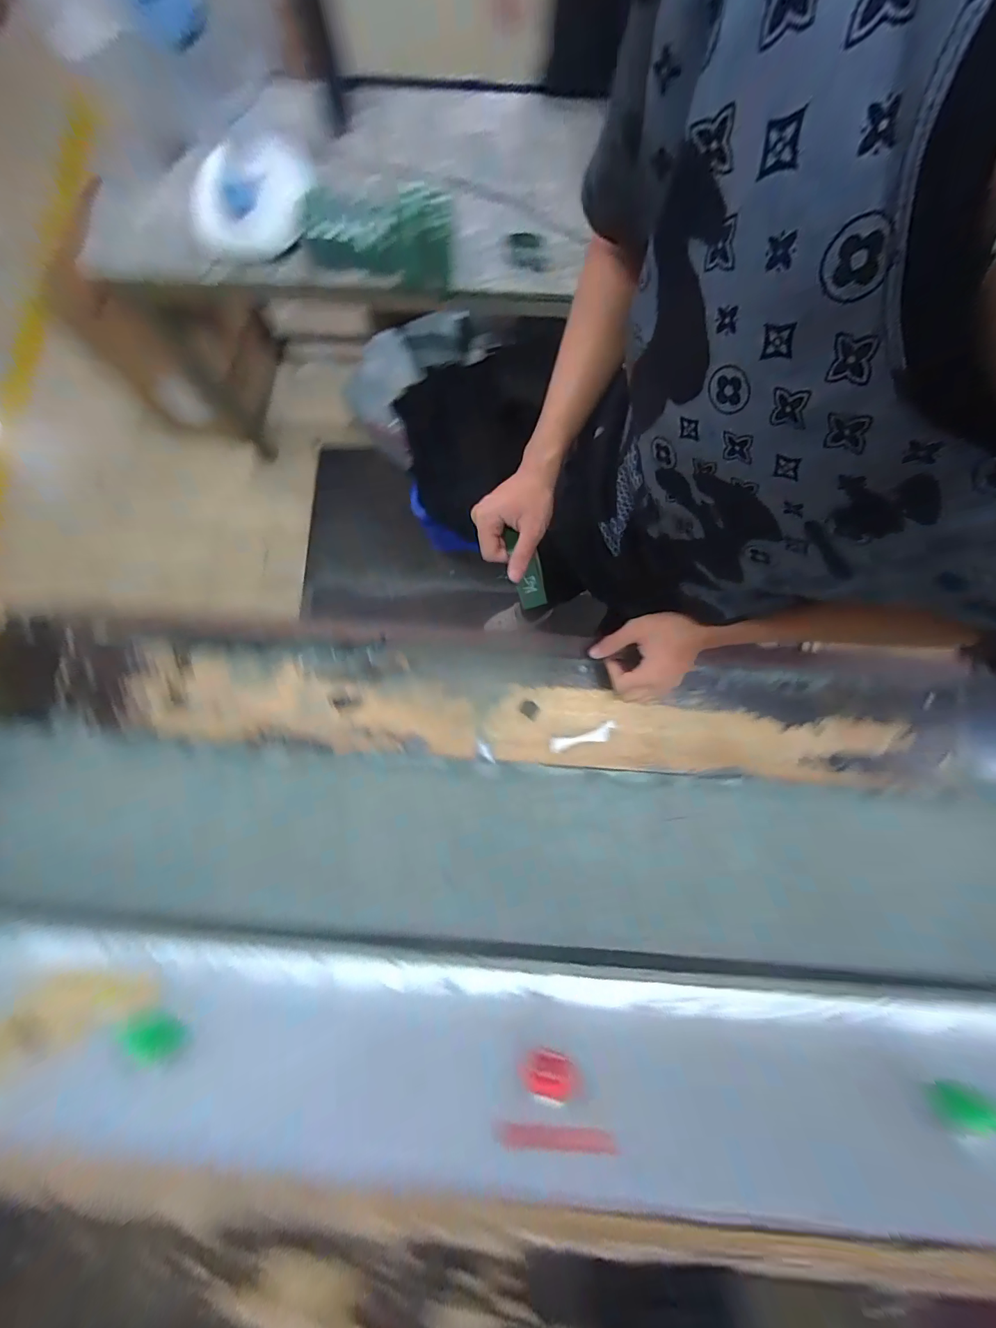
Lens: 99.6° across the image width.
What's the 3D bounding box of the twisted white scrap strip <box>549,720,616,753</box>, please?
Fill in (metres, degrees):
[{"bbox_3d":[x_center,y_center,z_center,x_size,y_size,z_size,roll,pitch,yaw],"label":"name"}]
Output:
[{"bbox_3d":[0.113,0.097,0.553,0.091,0.004,0.022,-16,82,-1],"label":"twisted white scrap strip"}]

